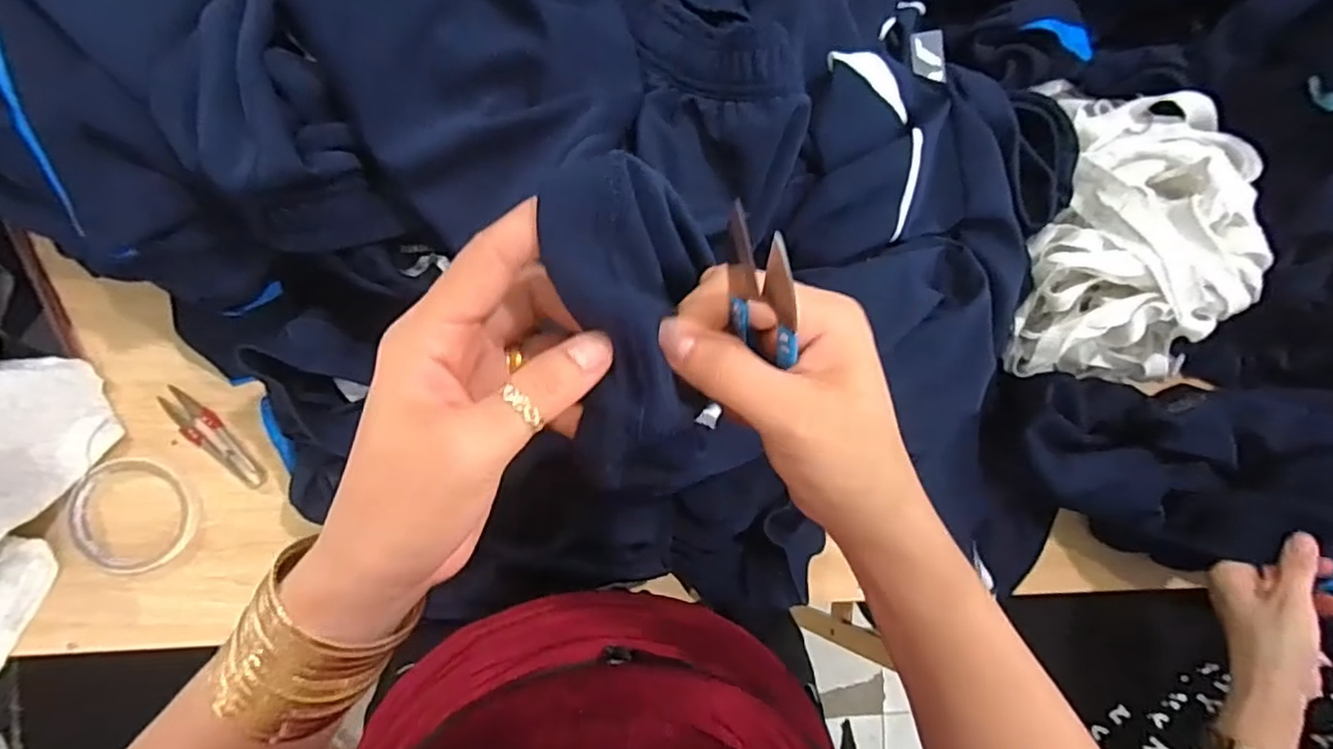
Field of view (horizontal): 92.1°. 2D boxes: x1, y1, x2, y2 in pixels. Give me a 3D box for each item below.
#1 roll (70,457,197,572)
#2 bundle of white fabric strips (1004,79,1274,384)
[{"bbox_3d":[-0.411,0.110,0.498,0.081,0.015,0.088,0,87,-7],"label":"roll"},{"bbox_3d":[0.365,-0.110,0.514,0.148,0.109,0.236,3,87,-7],"label":"bundle of white fabric strips"}]

